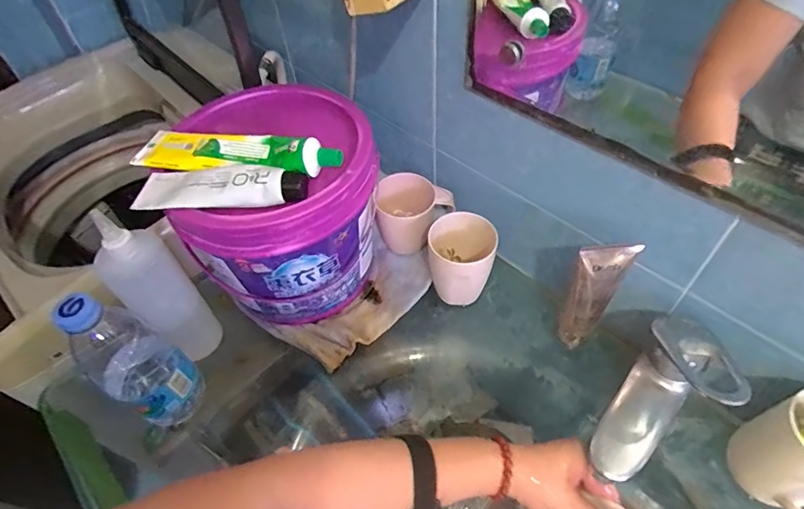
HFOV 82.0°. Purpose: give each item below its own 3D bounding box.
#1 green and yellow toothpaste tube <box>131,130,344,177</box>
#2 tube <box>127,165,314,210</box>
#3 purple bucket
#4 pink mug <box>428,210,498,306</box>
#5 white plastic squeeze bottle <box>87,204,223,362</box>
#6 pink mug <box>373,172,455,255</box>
[{"bbox_3d":[-0.164,-0.106,0.458,0.213,0.025,0.051,6,52,9],"label":"green and yellow toothpaste tube"},{"bbox_3d":[-0.170,-0.064,0.429,0.162,0.024,0.045,2,51,7],"label":"tube"},{"bbox_3d":[-0.141,-0.044,0.557,0.213,0.208,0.226,-35,56,-22],"label":"purple bucket"},{"bbox_3d":[0.071,0.012,0.551,0.072,0.104,0.071,2,51,7],"label":"pink mug"},{"bbox_3d":[-0.247,0.047,0.482,0.062,0.193,0.060,31,60,26],"label":"white plastic squeeze bottle"},{"bbox_3d":[0.013,-0.052,0.600,0.100,0.098,0.074,-13,51,-6],"label":"pink mug"}]

